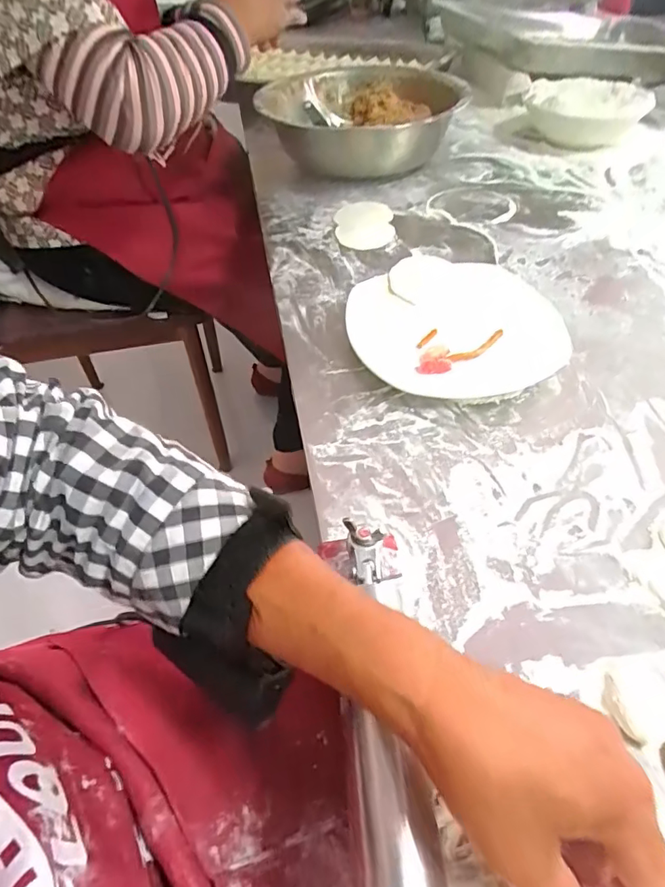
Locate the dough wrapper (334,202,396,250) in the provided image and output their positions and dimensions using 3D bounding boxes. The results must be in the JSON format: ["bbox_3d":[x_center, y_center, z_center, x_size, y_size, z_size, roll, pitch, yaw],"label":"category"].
[{"bbox_3d":[0.039,-0.270,0.631,0.068,0.007,0.131,0,48,3],"label":"dough wrapper"}]

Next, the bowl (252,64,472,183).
[{"bbox_3d":[0.045,-0.481,0.770,0.257,0.077,0.294,-18,50,-13],"label":"bowl"}]

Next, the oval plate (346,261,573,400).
[{"bbox_3d":[0.109,-0.105,0.466,0.181,0.026,0.158,-11,48,-6],"label":"oval plate"}]

